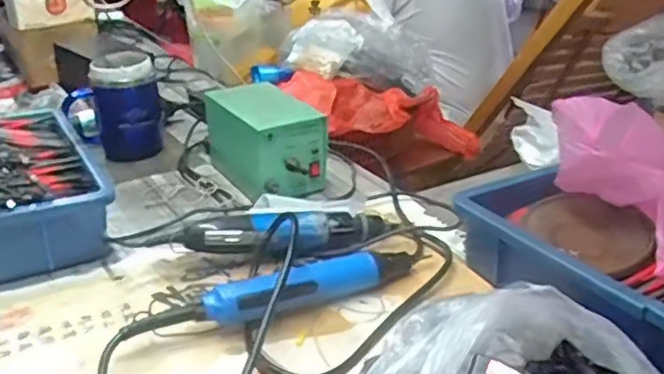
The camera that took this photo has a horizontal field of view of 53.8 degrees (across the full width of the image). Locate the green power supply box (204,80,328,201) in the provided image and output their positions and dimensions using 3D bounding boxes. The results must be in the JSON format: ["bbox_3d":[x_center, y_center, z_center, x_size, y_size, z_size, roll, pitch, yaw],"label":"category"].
[{"bbox_3d":[-0.085,-0.057,0.816,0.088,0.102,0.162,-15,30,-30],"label":"green power supply box"}]

